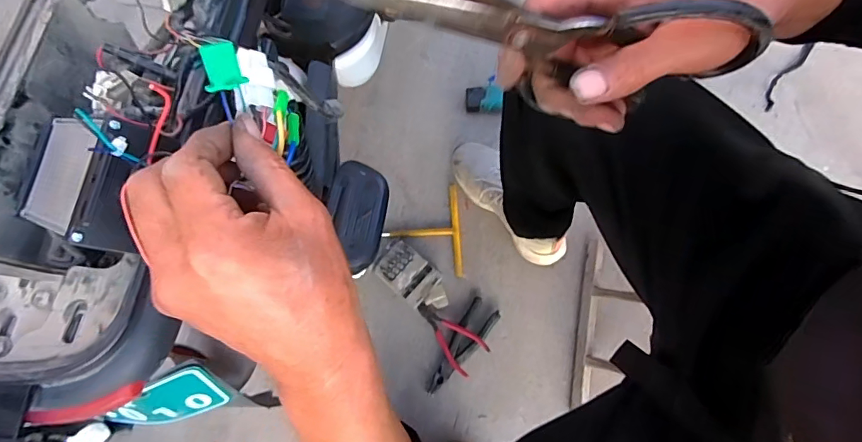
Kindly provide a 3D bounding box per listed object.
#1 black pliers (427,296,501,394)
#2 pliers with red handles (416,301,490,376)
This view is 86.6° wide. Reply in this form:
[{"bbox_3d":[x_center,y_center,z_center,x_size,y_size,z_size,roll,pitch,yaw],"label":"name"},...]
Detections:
[{"bbox_3d":[0.054,0.229,0.823,0.055,0.017,0.185,34,77,9],"label":"black pliers"},{"bbox_3d":[0.033,0.202,0.827,0.067,0.028,0.144,-40,78,-10],"label":"pliers with red handles"}]

